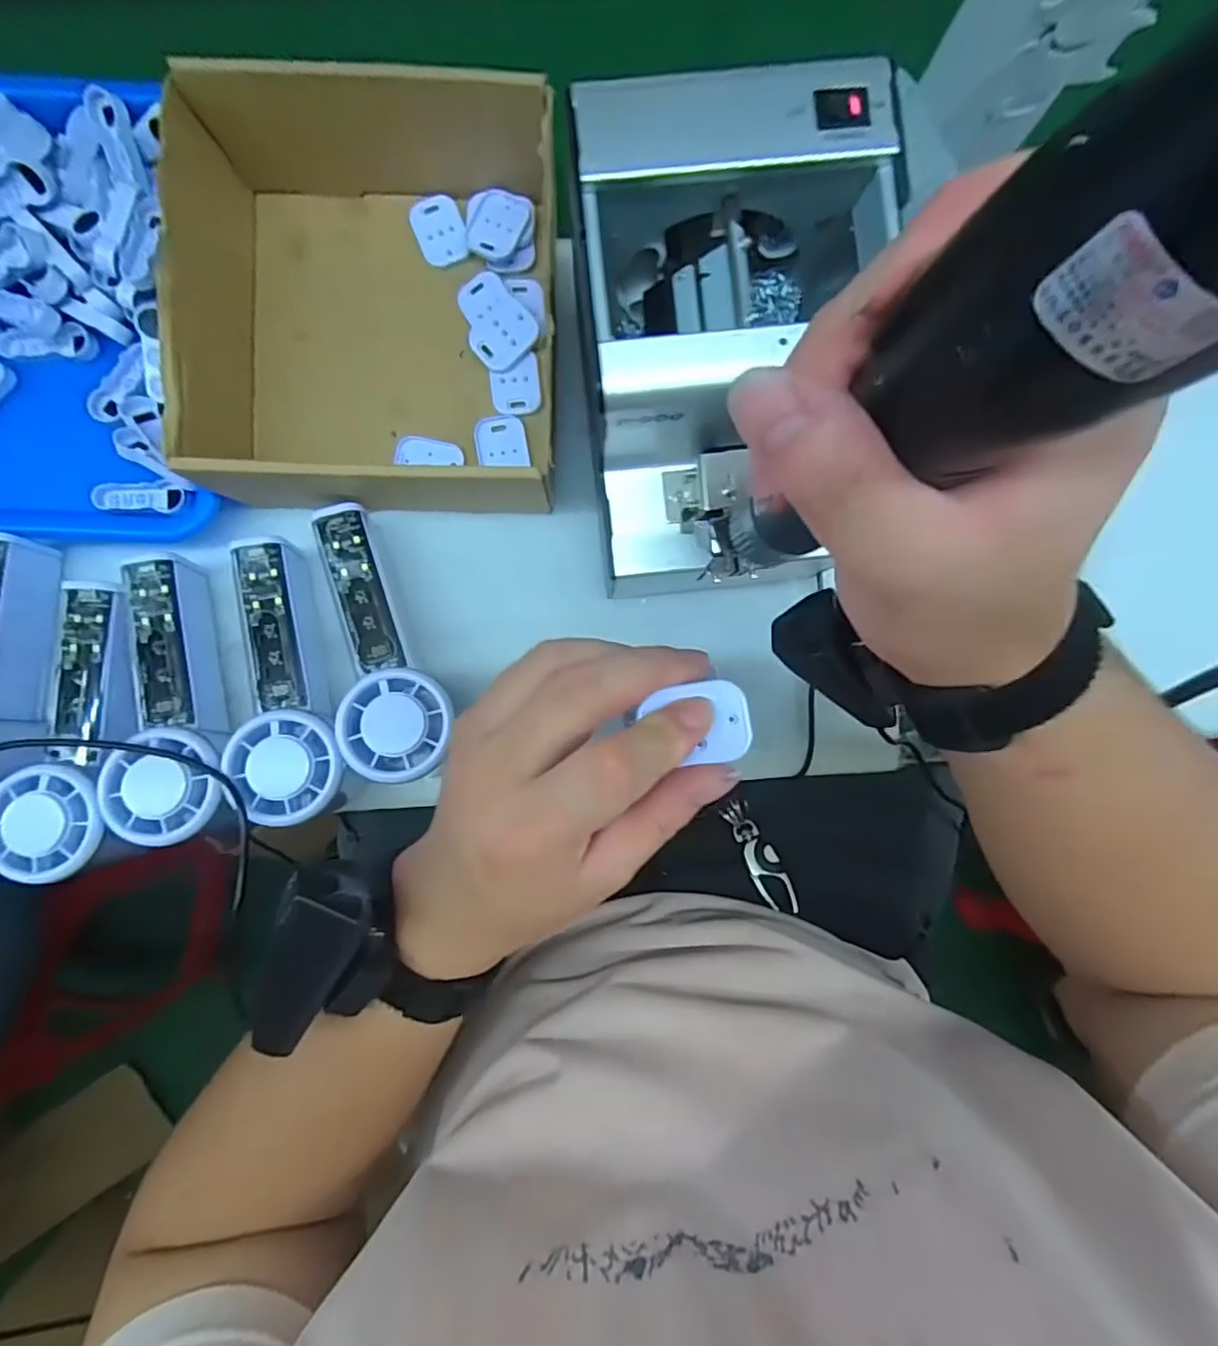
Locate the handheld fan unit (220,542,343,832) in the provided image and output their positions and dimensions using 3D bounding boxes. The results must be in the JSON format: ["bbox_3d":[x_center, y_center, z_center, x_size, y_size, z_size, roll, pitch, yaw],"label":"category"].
[{"bbox_3d":[-0.173,0.004,0.319,0.055,0.044,0.153,-12,74,-2],"label":"handheld fan unit"}]

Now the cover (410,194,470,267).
[{"bbox_3d":[-0.100,-0.263,0.350,0.029,0.005,0.043,-20,91,-2],"label":"cover"}]

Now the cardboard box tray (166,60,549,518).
[{"bbox_3d":[-0.126,-0.201,0.329,0.181,0.072,0.214,0,90,-2],"label":"cardboard box tray"}]

